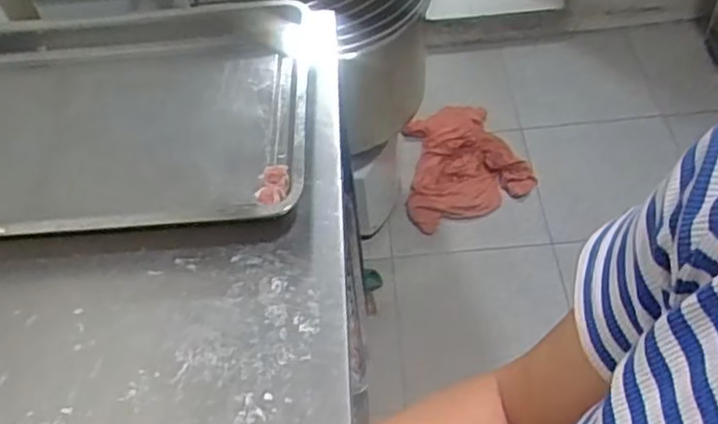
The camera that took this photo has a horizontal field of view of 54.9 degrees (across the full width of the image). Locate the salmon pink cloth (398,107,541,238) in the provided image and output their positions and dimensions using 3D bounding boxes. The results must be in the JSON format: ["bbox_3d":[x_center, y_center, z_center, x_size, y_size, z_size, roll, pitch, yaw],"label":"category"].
[{"bbox_3d":[0.249,-0.126,1.856,0.343,0.044,0.358,-21,53,-12],"label":"salmon pink cloth"}]

